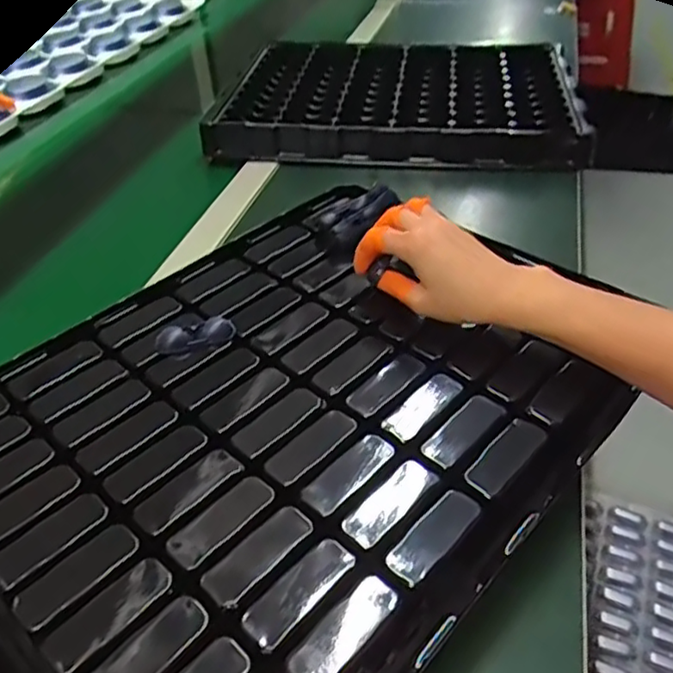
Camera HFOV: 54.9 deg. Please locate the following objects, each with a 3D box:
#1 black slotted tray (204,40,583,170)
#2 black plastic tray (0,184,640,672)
[{"bbox_3d":[0.087,-0.328,0.886,0.449,0.050,0.347,3,43,9],"label":"black slotted tray"},{"bbox_3d":[-0.040,0.053,0.447,0.349,0.046,0.445,30,50,32],"label":"black plastic tray"}]

